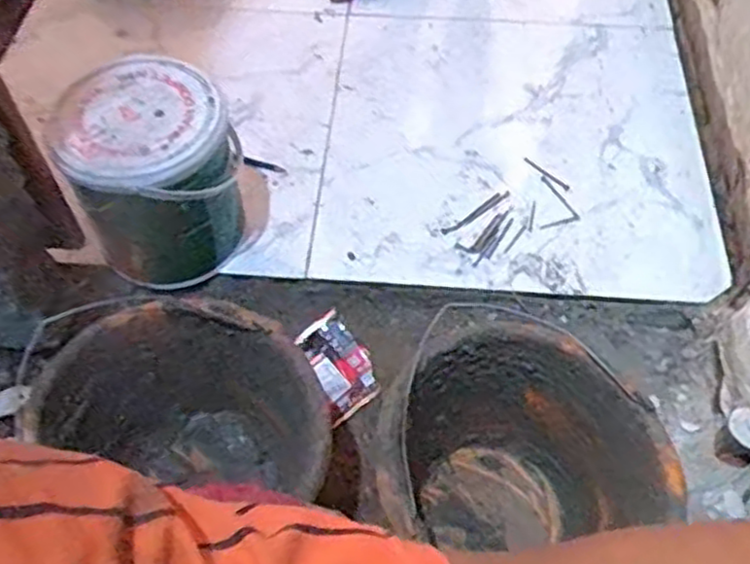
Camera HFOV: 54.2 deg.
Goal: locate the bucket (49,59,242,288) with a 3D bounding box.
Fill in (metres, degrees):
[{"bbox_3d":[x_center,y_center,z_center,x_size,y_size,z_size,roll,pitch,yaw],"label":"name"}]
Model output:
[{"bbox_3d":[-0.244,-0.115,0.831,0.159,0.213,0.161,0,56,0],"label":"bucket"}]

